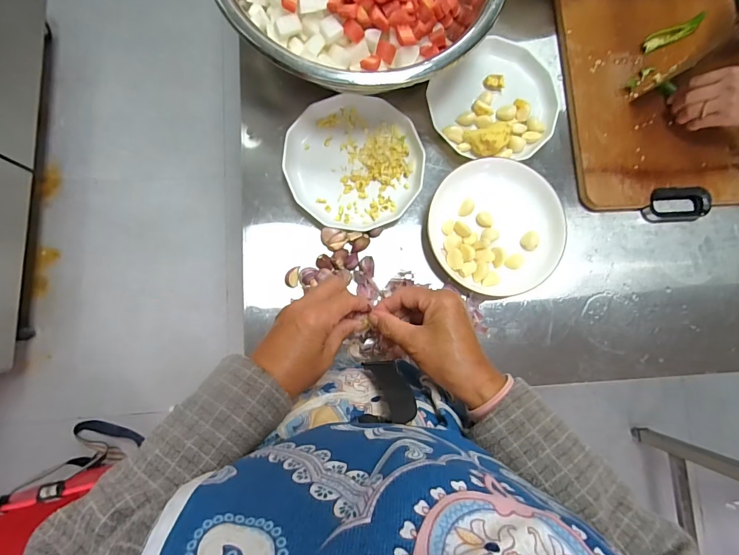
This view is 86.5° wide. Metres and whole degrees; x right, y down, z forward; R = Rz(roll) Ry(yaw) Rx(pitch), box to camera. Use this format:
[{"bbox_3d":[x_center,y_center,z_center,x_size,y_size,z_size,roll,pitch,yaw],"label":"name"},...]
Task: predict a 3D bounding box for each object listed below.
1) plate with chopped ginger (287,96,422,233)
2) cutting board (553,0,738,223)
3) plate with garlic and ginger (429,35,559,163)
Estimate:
[{"bbox_3d":[-0.021,-0.170,0.575,0.196,0.021,0.193,1,83,-4],"label":"plate with chopped ginger"},{"bbox_3d":[0.465,-0.305,0.624,0.306,0.026,0.409,-5,83,-5],"label":"cutting board"},{"bbox_3d":[0.197,-0.267,0.601,0.204,0.032,0.178,-41,87,-8],"label":"plate with garlic and ginger"}]

